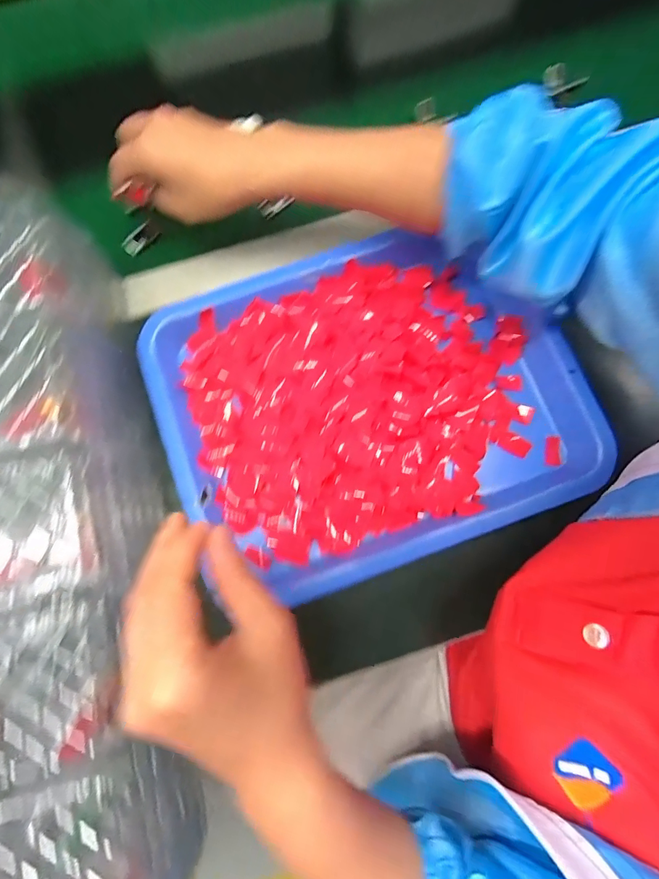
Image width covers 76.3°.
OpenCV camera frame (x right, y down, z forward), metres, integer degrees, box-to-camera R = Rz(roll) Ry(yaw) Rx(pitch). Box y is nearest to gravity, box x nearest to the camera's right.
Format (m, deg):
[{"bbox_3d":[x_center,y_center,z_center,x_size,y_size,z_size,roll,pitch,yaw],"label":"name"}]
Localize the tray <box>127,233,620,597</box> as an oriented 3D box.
[{"bbox_3d":[0.031,-0.032,0.349,0.323,0.034,0.258,-20,77,-3],"label":"tray"}]

